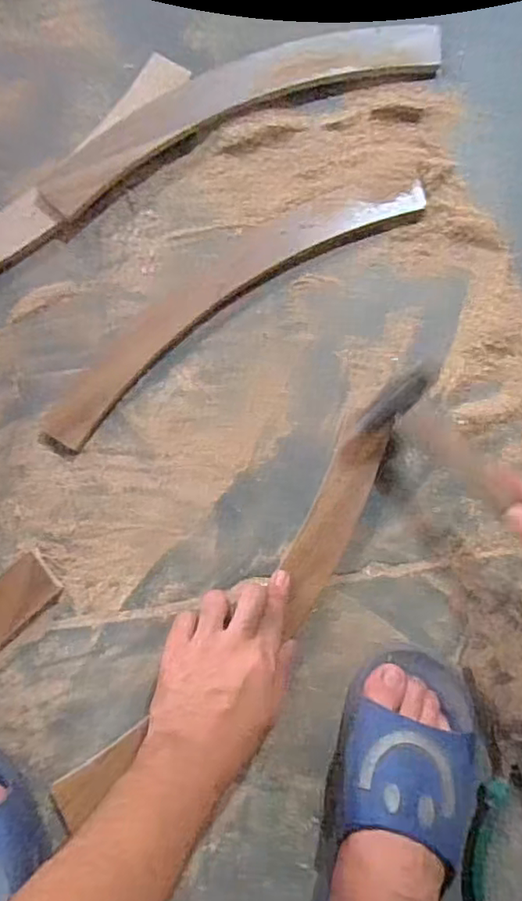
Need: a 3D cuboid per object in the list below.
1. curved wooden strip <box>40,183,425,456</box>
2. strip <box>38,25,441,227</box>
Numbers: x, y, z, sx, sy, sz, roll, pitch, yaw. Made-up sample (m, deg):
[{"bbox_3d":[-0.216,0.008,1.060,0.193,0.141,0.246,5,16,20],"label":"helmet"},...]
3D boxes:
[{"bbox_3d":[-0.039,-0.156,0.590,0.430,0.016,0.091,-36,83,-7],"label":"curved wooden strip"},{"bbox_3d":[-0.026,-0.359,0.623,0.432,0.029,0.093,-24,81,-5],"label":"strip"}]

